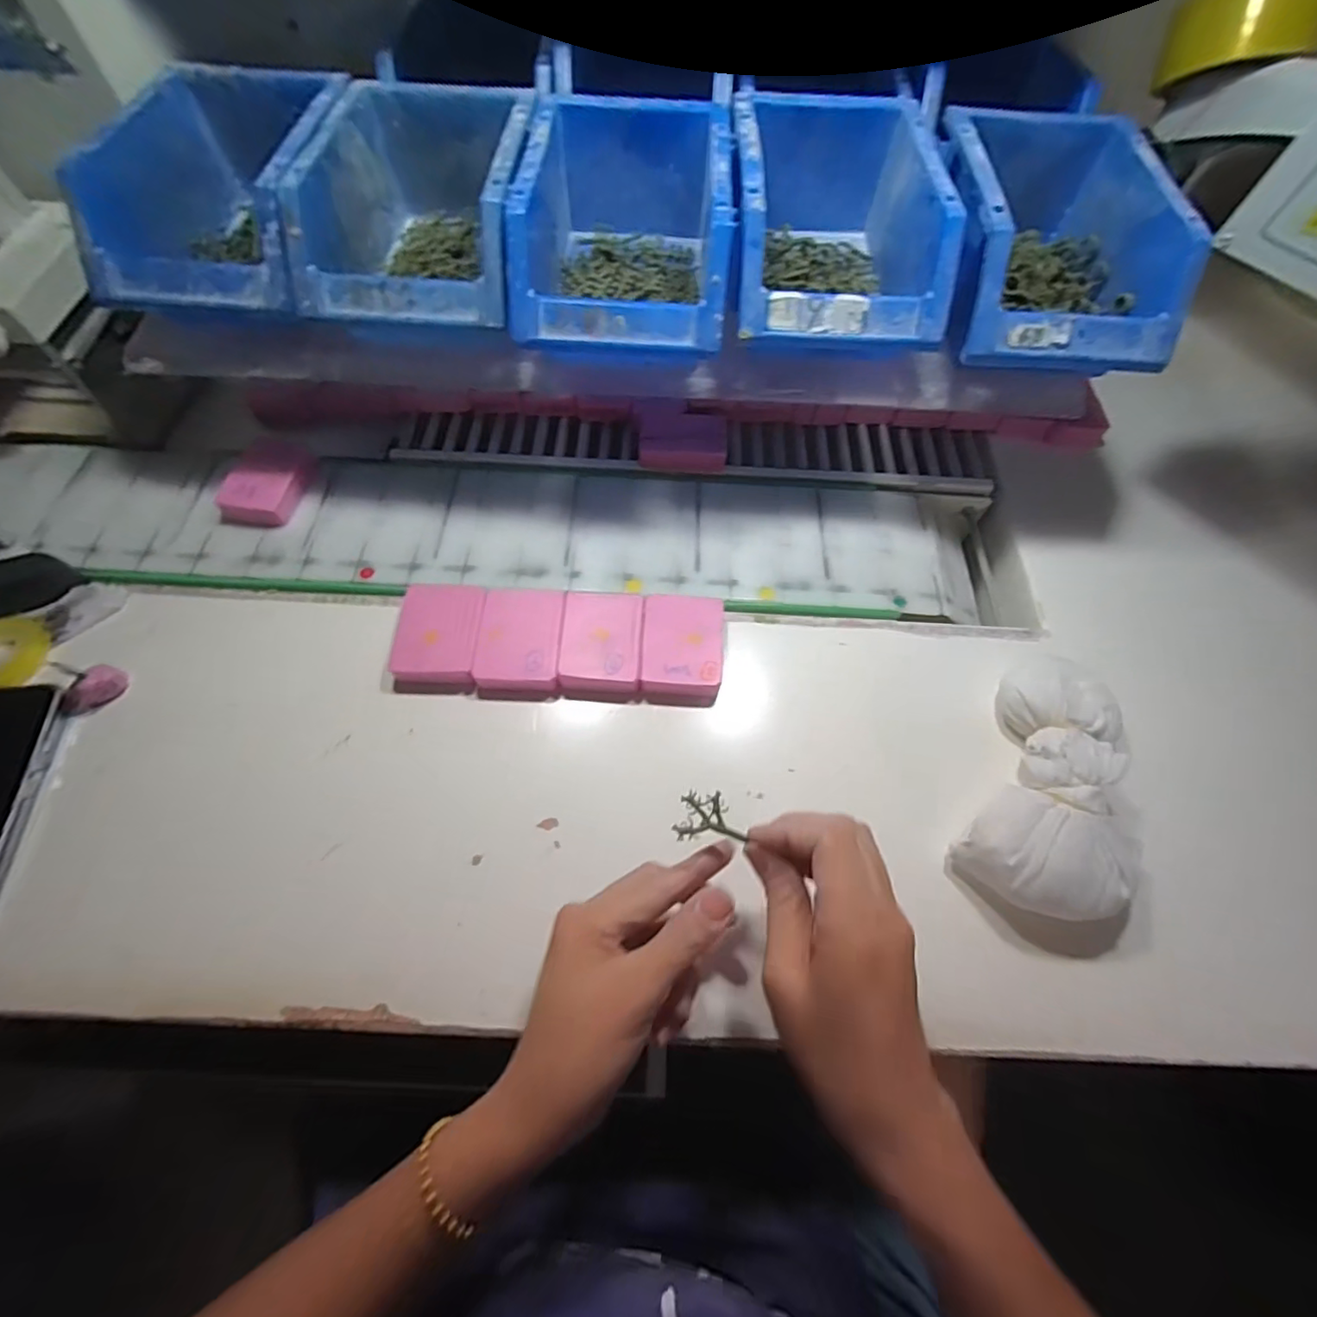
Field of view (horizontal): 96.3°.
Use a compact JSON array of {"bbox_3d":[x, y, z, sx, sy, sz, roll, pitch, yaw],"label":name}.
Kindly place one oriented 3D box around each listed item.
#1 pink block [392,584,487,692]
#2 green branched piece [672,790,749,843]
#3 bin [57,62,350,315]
[{"bbox_3d":[-0.146,-0.015,0.393,0.054,0.016,0.071,1,62,-1],"label":"pink block"},{"bbox_3d":[0.025,0.076,0.286,0.034,0.004,0.022,6,76,-16],"label":"green branched piece"},{"bbox_3d":[-0.261,-0.293,0.375,0.119,0.072,0.181,7,62,2],"label":"bin"}]

